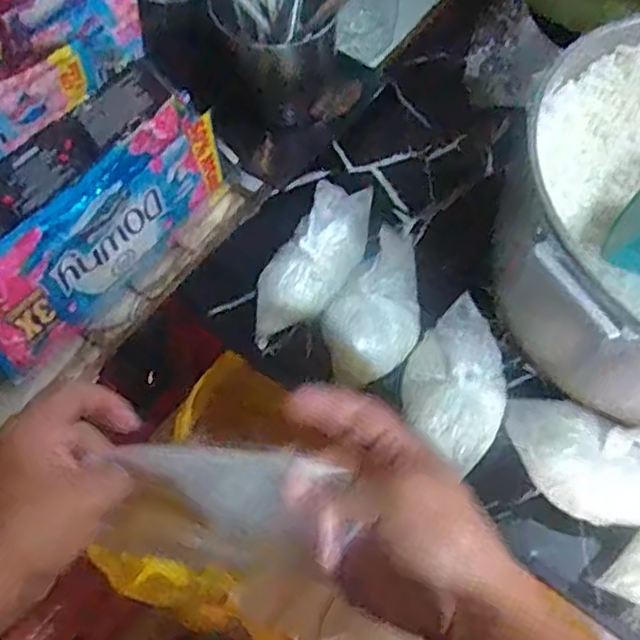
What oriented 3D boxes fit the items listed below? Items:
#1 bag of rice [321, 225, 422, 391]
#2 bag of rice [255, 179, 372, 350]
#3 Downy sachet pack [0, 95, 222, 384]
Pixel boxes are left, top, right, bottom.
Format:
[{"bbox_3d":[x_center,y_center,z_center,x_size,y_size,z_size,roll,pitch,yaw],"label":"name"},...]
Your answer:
[{"bbox_3d":[0.047,-0.013,0.568,0.078,0.063,0.129,13,63,3],"label":"bag of rice"},{"bbox_3d":[-0.002,-0.044,0.581,0.070,0.064,0.164,35,96,14],"label":"bag of rice"},{"bbox_3d":[-0.164,-0.063,0.506,0.043,0.082,0.226,35,66,14],"label":"Downy sachet pack"}]

